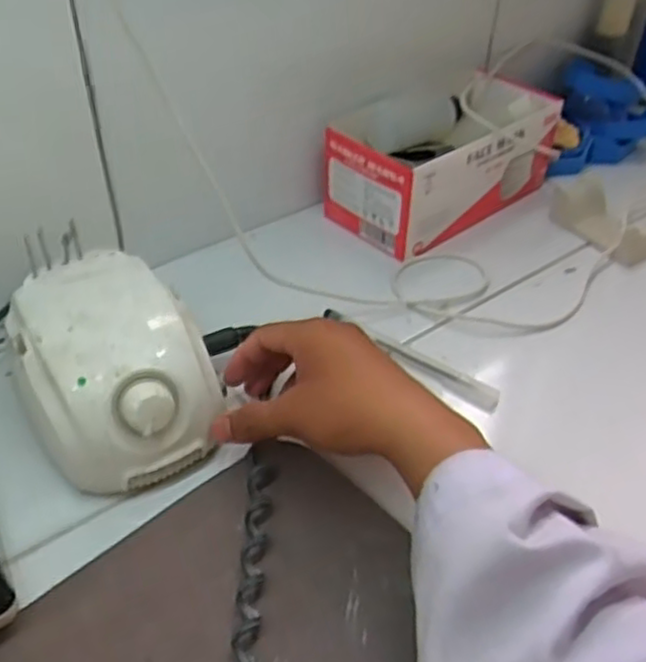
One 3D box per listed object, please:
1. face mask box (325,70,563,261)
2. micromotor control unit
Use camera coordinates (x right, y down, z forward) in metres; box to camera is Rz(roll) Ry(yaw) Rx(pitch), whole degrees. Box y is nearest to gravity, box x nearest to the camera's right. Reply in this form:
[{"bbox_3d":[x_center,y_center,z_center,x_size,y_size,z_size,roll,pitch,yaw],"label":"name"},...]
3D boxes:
[{"bbox_3d":[0.109,-0.155,0.640,0.203,0.082,0.115,-31,52,-31],"label":"face mask box"},{"bbox_3d":[-0.128,0.020,0.433,0.103,0.068,0.130,-21,47,-24],"label":"micromotor control unit"}]

